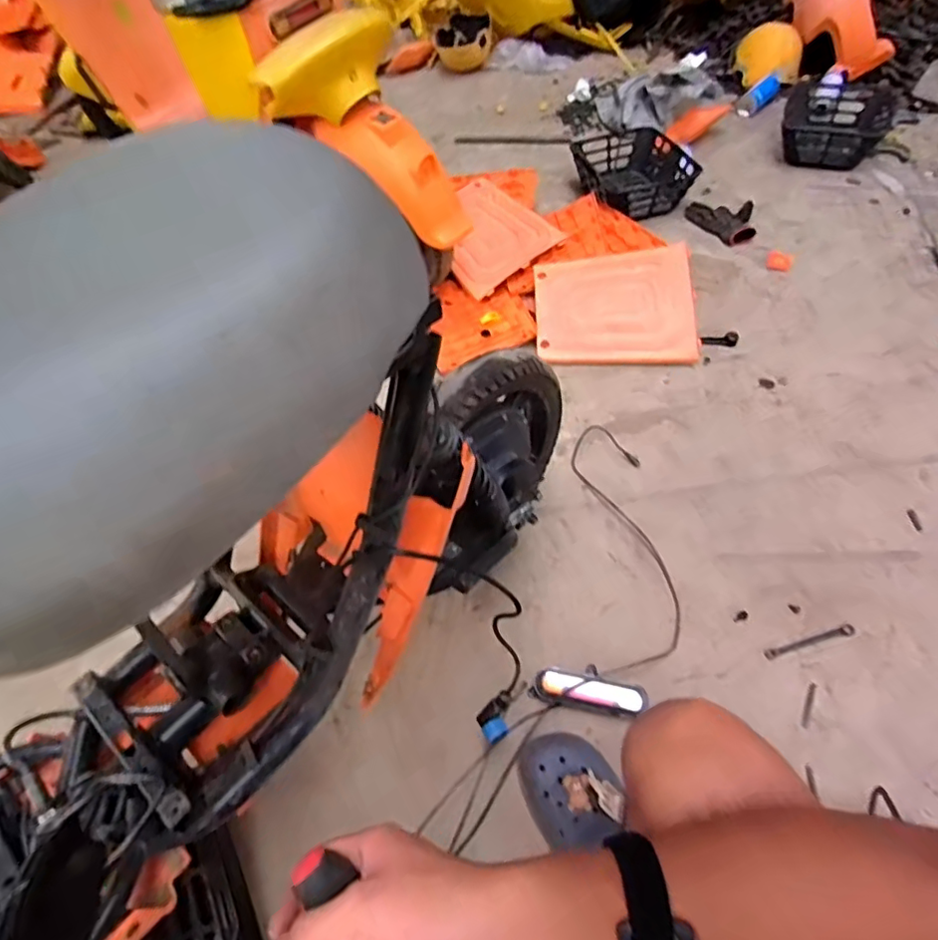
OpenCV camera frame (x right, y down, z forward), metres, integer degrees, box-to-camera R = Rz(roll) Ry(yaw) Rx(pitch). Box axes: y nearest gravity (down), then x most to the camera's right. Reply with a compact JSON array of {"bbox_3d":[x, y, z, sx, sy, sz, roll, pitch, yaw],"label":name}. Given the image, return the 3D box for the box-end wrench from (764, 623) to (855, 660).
[{"bbox_3d":[0.495,0.250,0.819,0.135,0.013,0.017,-14,53,-5],"label":"box-end wrench"}]

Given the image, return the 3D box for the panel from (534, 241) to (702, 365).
[{"bbox_3d":[0.308,-0.352,1.189,0.324,0.031,0.259,0,78,6],"label":"panel"}]

